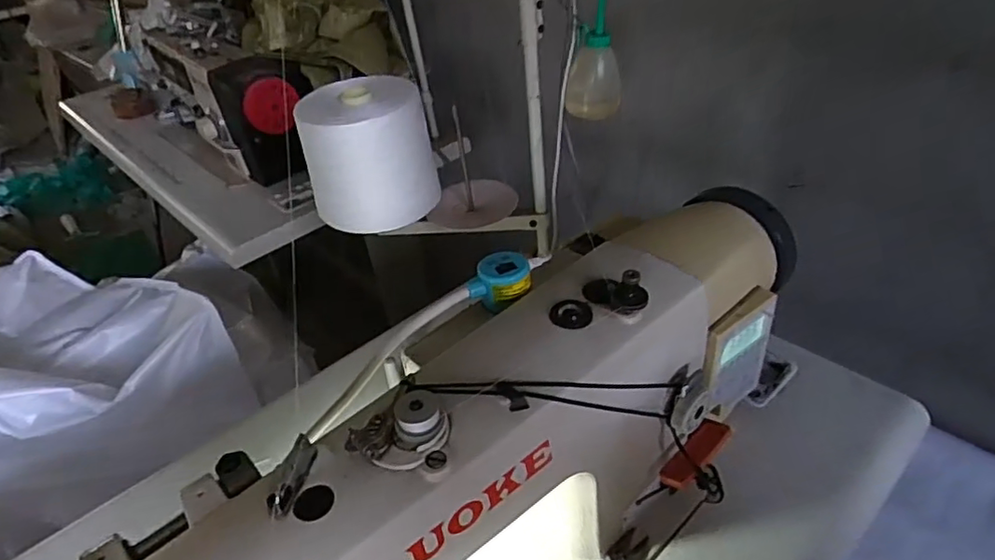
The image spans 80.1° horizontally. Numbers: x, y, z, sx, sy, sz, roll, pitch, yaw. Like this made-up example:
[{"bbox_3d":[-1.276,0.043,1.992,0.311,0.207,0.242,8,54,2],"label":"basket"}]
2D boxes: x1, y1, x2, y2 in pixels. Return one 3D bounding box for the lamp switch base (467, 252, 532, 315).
[{"bbox_3d":[0.002,0.001,0.455,0.046,0.029,0.036,-7,37,0],"label":"lamp switch base"}]

